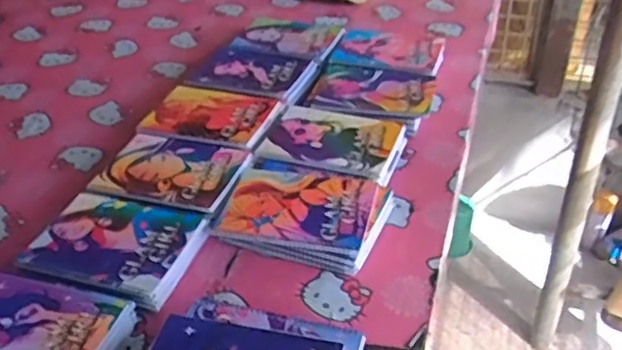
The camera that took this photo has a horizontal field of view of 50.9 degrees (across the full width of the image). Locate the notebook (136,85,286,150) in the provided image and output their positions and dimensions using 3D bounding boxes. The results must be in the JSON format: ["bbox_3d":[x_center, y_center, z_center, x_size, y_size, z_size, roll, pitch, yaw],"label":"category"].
[{"bbox_3d":[-0.160,-0.103,1.089,0.211,0.010,0.160,12,38,19],"label":"notebook"}]

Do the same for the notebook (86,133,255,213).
[{"bbox_3d":[-0.204,-0.010,0.966,0.203,0.009,0.154,10,37,16],"label":"notebook"}]

